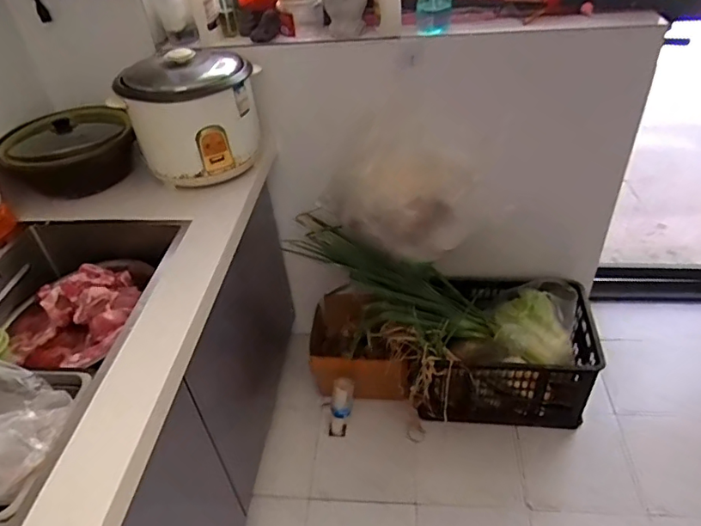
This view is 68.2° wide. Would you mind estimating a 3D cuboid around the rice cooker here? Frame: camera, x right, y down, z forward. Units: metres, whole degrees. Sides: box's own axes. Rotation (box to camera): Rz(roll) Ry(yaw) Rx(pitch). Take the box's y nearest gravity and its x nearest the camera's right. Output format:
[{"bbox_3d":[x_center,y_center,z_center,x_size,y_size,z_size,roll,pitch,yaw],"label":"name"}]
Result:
[{"bbox_3d":[-0.355,-0.352,1.217,0.262,0.252,0.270,6,40,13],"label":"rice cooker"}]

